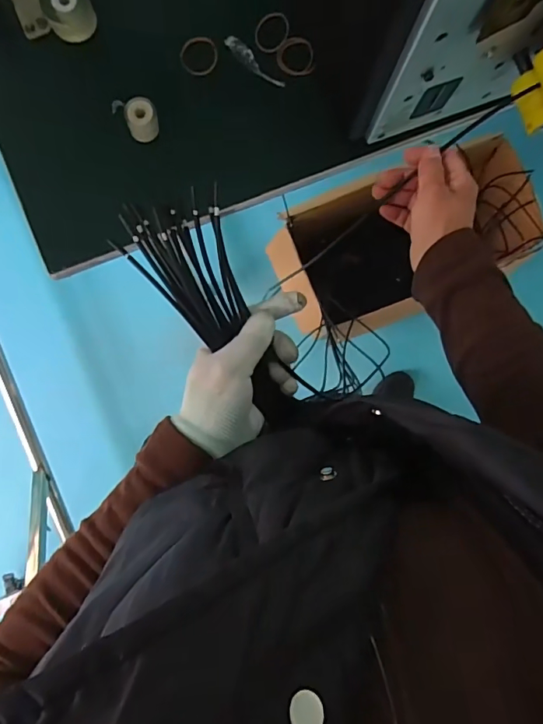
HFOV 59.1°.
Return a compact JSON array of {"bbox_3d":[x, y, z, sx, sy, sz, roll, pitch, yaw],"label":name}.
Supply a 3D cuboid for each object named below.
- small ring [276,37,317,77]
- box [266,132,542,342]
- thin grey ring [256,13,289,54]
[{"bbox_3d":[0.028,-0.351,0.554,0.042,0.010,0.047,-16,87,-1],"label":"small ring"},{"bbox_3d":[0.301,-0.276,1.125,0.583,0.250,0.283,-23,89,-2],"label":"box"},{"bbox_3d":[0.001,-0.378,0.550,0.038,0.007,0.046,8,91,1],"label":"thin grey ring"}]

